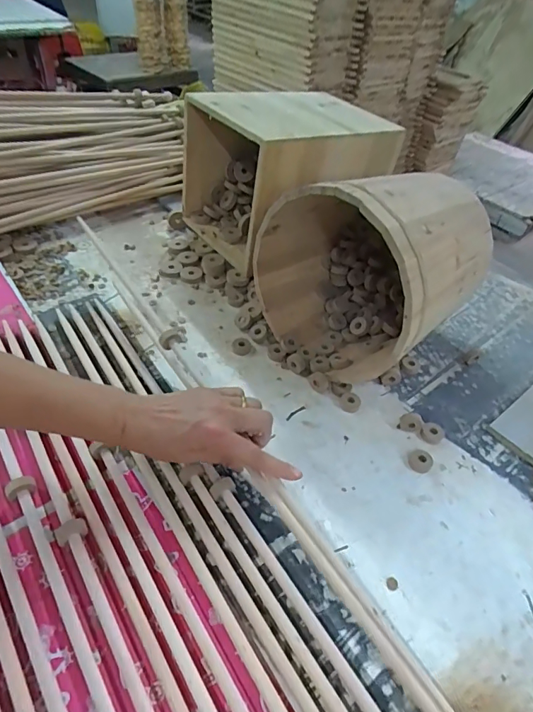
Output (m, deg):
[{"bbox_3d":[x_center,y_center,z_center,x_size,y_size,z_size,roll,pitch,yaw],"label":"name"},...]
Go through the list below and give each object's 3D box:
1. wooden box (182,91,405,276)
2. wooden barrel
[{"bbox_3d":[0.032,-0.290,0.688,0.299,0.200,0.198,-22,51,-26],"label":"wooden box"},{"bbox_3d":[0.134,-0.113,0.553,0.222,0.231,0.208,36,52,27],"label":"wooden barrel"}]

